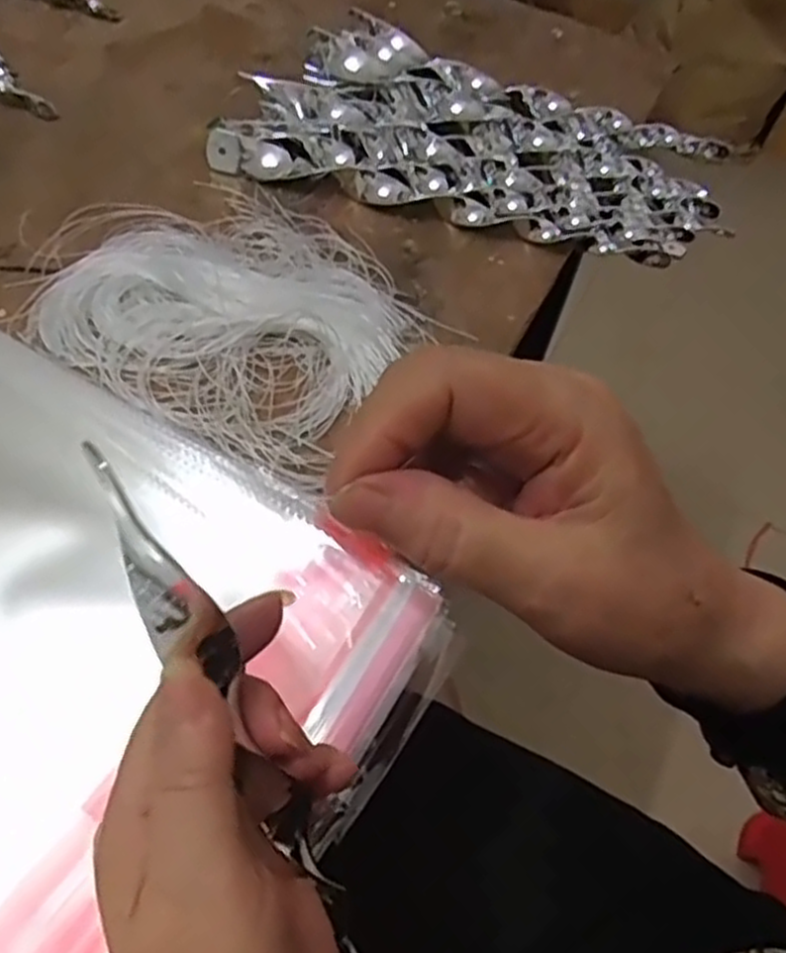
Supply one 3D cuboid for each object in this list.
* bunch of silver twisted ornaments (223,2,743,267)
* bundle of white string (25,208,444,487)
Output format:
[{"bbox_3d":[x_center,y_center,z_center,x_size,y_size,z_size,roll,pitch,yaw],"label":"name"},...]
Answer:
[{"bbox_3d":[0.063,-0.238,0.522,0.311,0.027,0.173,16,57,3],"label":"bunch of silver twisted ornaments"},{"bbox_3d":[-0.087,-0.095,0.428,0.187,0.014,0.160,26,58,12],"label":"bundle of white string"}]

